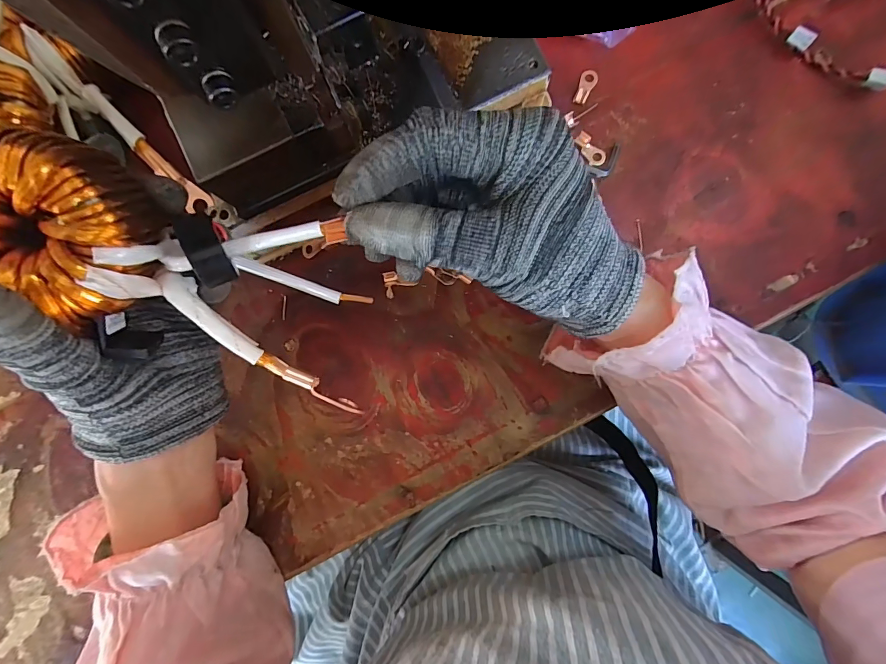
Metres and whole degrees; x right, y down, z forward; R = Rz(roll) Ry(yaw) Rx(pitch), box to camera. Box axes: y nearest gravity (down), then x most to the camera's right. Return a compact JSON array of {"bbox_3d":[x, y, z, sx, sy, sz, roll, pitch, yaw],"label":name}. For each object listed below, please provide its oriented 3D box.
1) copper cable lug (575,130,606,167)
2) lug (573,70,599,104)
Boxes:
[{"bbox_3d":[0.102,-0.126,0.278,0.012,0.004,0.024,-43,86,0],"label":"copper cable lug"},{"bbox_3d":[0.100,-0.171,0.282,0.012,0.004,0.024,19,88,4],"label":"lug"}]

